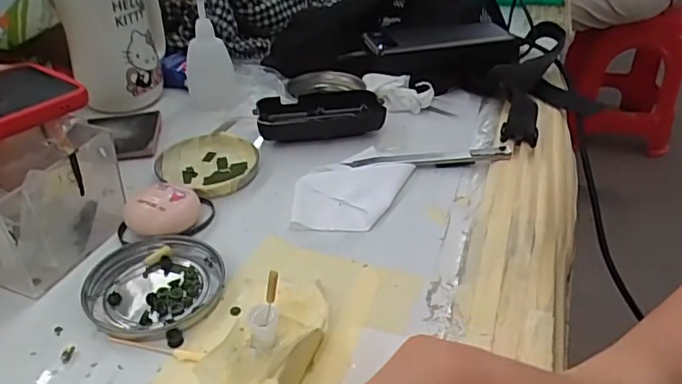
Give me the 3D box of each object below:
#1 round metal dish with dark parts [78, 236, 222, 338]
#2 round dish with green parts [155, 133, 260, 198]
[{"bbox_3d":[-0.111,0.054,0.329,0.077,0.008,0.076,1,36,-1],"label":"round metal dish with dark parts"},{"bbox_3d":[-0.104,-0.025,0.436,0.084,0.011,0.073,25,42,29],"label":"round dish with green parts"}]

